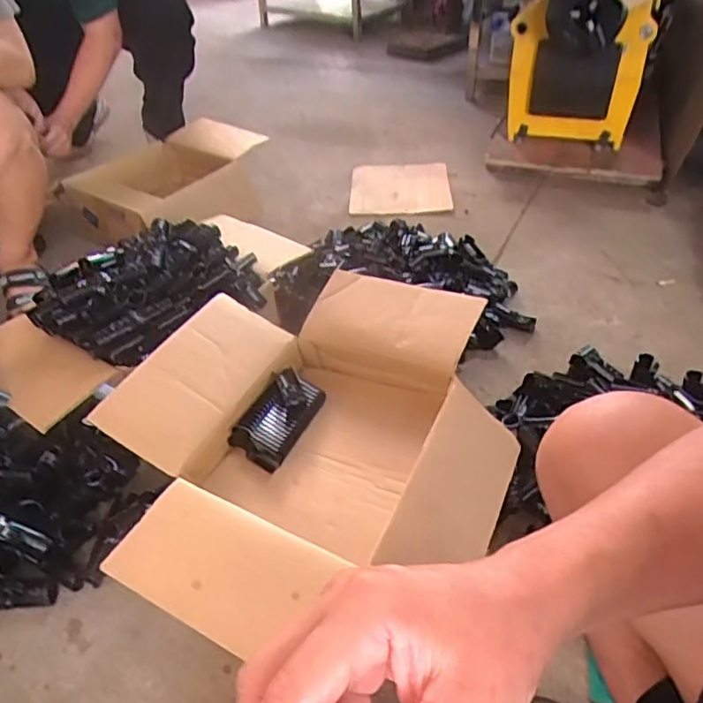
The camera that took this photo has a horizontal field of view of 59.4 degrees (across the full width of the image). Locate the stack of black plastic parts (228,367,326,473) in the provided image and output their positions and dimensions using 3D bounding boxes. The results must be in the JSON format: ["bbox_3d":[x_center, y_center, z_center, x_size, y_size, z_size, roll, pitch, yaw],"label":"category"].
[{"bbox_3d":[-0.104,0.090,0.876,0.085,0.030,0.149,17,44,21],"label":"stack of black plastic parts"}]

